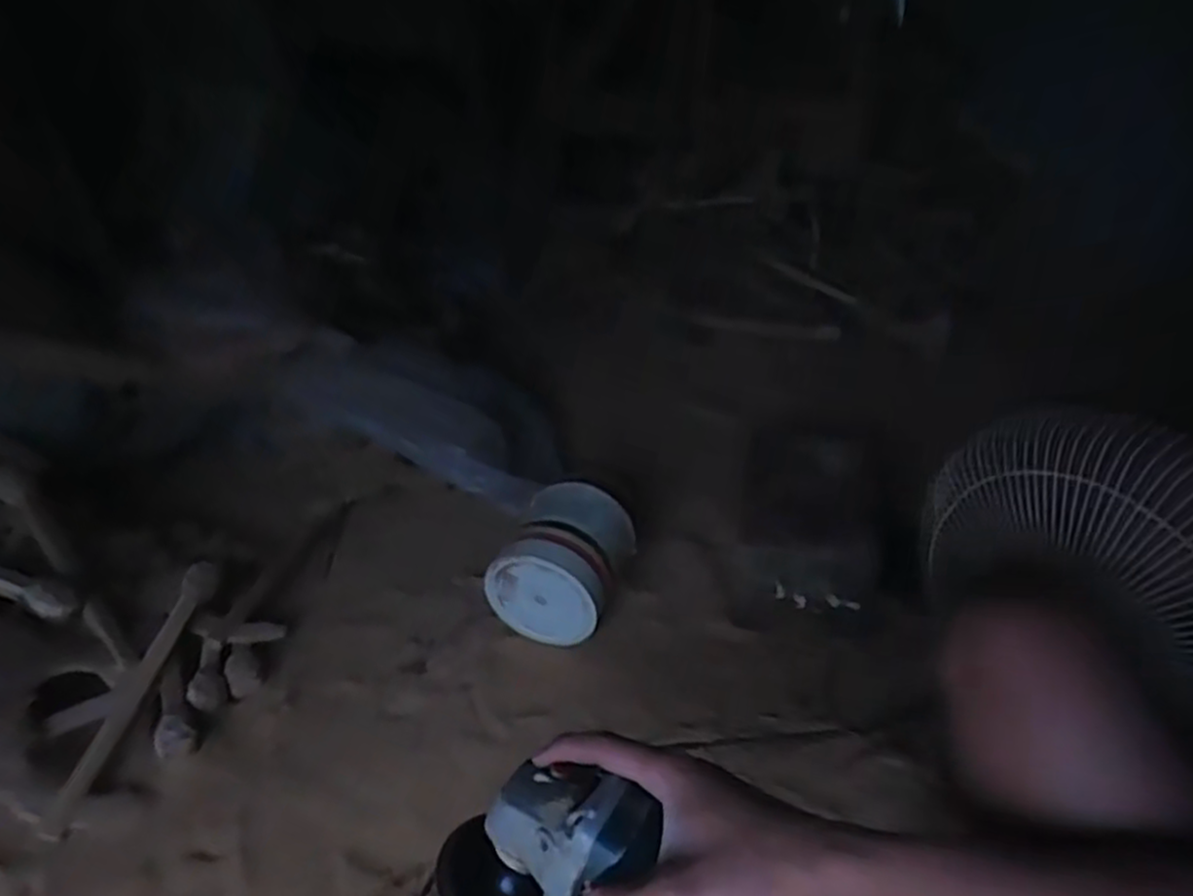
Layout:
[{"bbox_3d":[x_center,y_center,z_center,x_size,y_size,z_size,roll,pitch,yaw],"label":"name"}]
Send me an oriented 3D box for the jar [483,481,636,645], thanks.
[{"bbox_3d":[-0.052,0.180,1.152,0.177,0.181,0.177,11,35,20],"label":"jar"}]

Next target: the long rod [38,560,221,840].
[{"bbox_3d":[-0.626,0.322,1.011,0.032,0.036,0.385,5,49,10],"label":"long rod"}]

